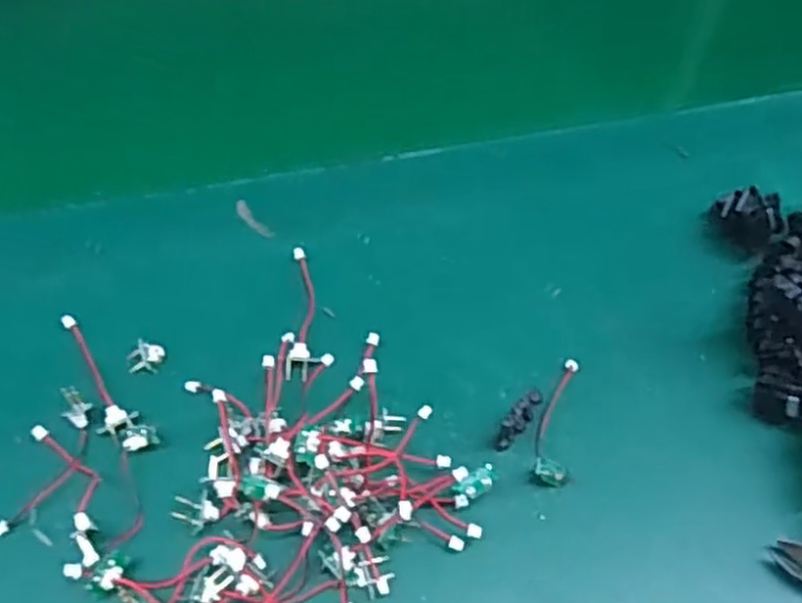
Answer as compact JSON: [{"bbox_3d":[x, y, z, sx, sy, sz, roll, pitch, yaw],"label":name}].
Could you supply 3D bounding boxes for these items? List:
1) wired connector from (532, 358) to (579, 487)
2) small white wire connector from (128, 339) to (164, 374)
[{"bbox_3d":[0.065,0.048,0.316,0.013,0.004,0.061,13,55,6],"label":"wired connector"},{"bbox_3d":[-0.109,0.024,0.325,0.013,0.004,0.016,15,55,7],"label":"small white wire connector"}]

